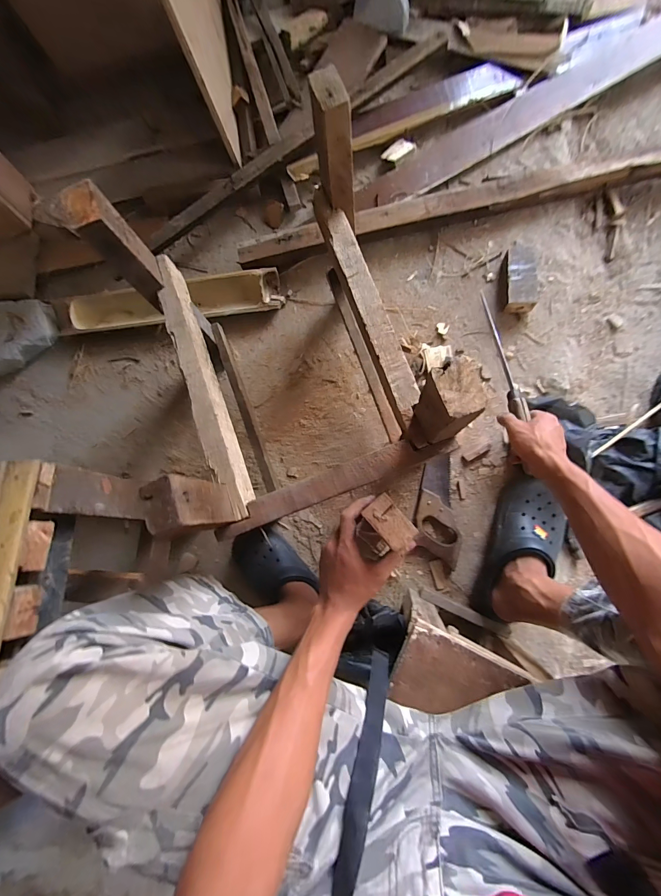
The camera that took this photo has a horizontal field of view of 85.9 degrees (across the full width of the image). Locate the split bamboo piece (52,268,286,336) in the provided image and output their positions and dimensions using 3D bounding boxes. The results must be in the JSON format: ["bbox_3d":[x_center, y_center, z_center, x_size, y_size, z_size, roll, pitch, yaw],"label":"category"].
[{"bbox_3d":[-0.417,-0.354,0.876,0.599,0.053,0.107,-4,81,7],"label":"split bamboo piece"}]

